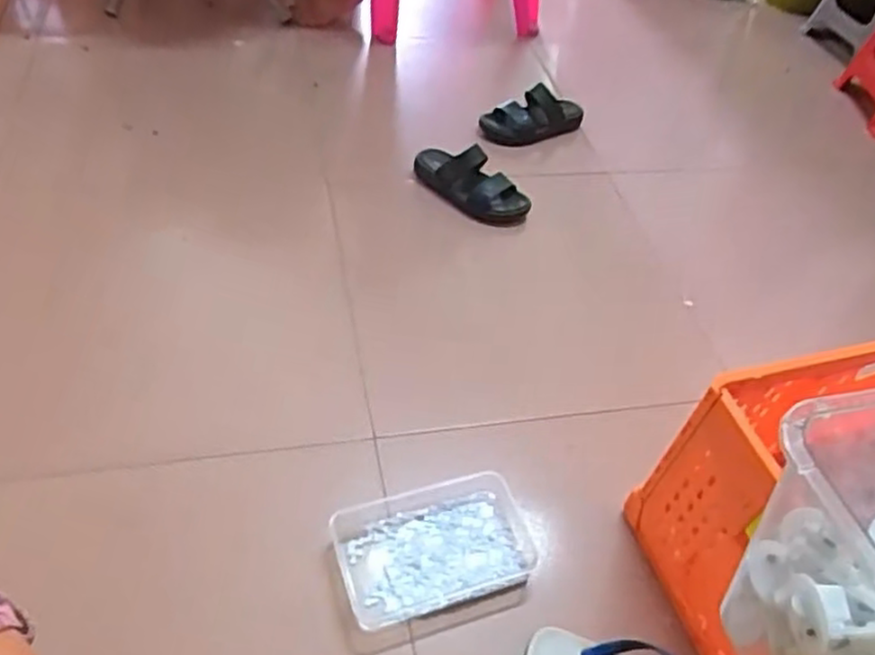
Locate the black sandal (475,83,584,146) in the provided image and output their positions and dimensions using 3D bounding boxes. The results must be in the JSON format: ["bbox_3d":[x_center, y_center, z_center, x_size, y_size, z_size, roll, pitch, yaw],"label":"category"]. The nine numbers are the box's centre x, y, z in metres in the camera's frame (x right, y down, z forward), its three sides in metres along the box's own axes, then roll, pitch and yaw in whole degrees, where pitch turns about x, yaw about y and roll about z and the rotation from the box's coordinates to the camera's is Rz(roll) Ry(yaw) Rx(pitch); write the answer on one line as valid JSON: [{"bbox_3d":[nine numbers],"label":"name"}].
[{"bbox_3d":[0.210,-0.450,1.579,0.230,0.108,0.100,-7,45,-11],"label":"black sandal"}]

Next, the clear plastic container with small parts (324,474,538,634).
[{"bbox_3d":[0.000,0.277,0.906,0.242,0.042,0.139,-10,50,-18],"label":"clear plastic container with small parts"}]

